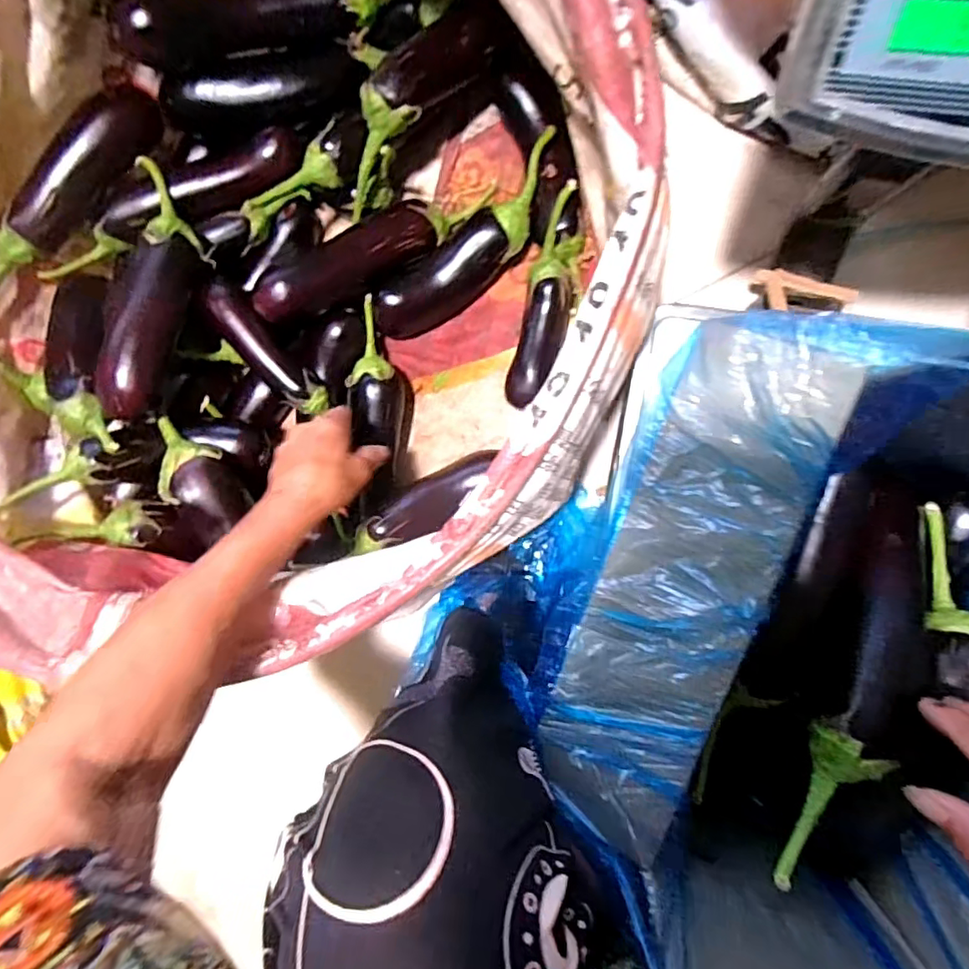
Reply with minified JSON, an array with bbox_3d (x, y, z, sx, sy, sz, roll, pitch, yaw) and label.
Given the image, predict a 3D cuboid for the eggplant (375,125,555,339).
[{"bbox_3d":[-0.014,-0.233,0.589,0.239,0.053,0.067,-40,91,7],"label":"eggplant"}]

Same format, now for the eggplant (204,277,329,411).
[{"bbox_3d":[-0.209,-0.128,0.558,0.036,0.038,0.147,-38,100,7],"label":"eggplant"}]

